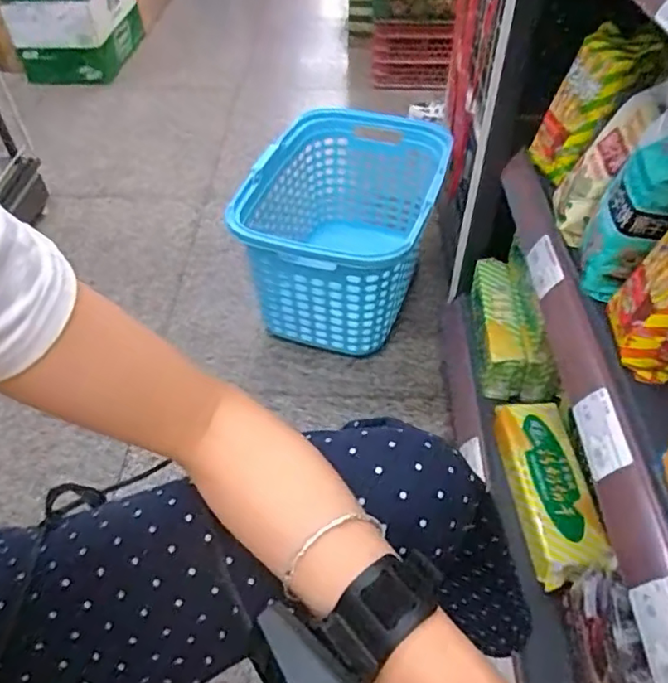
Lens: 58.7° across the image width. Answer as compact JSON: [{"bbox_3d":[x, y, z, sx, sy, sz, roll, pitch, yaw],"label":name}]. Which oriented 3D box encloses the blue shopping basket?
[{"bbox_3d":[0.019,-0.215,1.105,0.311,0.254,0.454,11,48,11],"label":"blue shopping basket"}]

